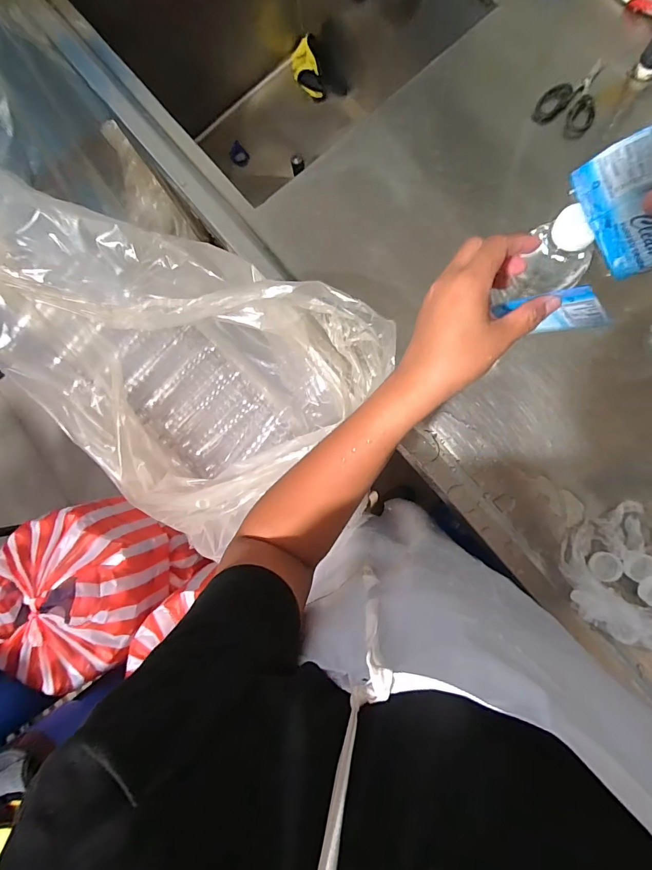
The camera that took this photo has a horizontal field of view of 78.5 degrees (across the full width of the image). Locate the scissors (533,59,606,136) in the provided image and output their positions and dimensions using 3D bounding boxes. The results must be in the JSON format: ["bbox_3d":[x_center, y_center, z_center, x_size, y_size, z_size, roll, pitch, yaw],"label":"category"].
[{"bbox_3d":[0.318,-0.434,0.506,0.070,0.016,0.096,32,88,8],"label":"scissors"}]

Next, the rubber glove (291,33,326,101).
[{"bbox_3d":[-0.042,-0.858,0.926,0.071,0.078,0.107,-12,83,4],"label":"rubber glove"}]

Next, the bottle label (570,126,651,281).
[{"bbox_3d":[0.200,-0.146,0.261,0.085,0.044,0.008,50,50,-22],"label":"bottle label"}]

